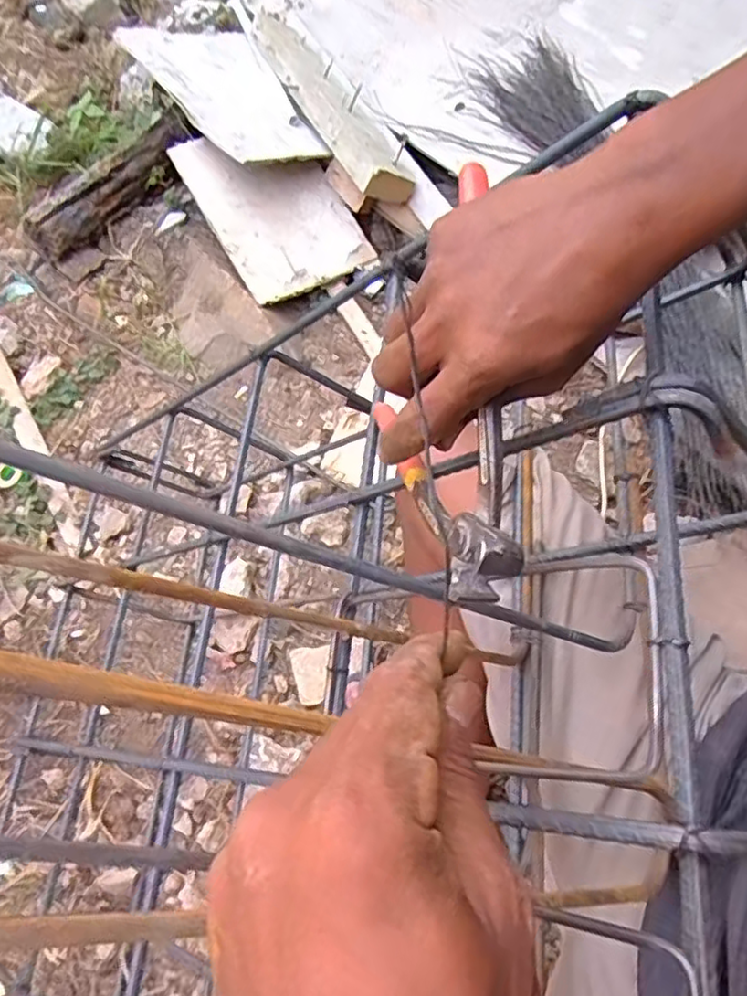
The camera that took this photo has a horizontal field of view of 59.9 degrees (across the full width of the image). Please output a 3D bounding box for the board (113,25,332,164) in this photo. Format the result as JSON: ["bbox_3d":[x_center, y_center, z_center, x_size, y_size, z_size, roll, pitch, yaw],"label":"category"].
[{"bbox_3d":[-0.280,-0.765,1.204,0.225,0.021,0.495,-23,65,-26],"label":"board"}]

